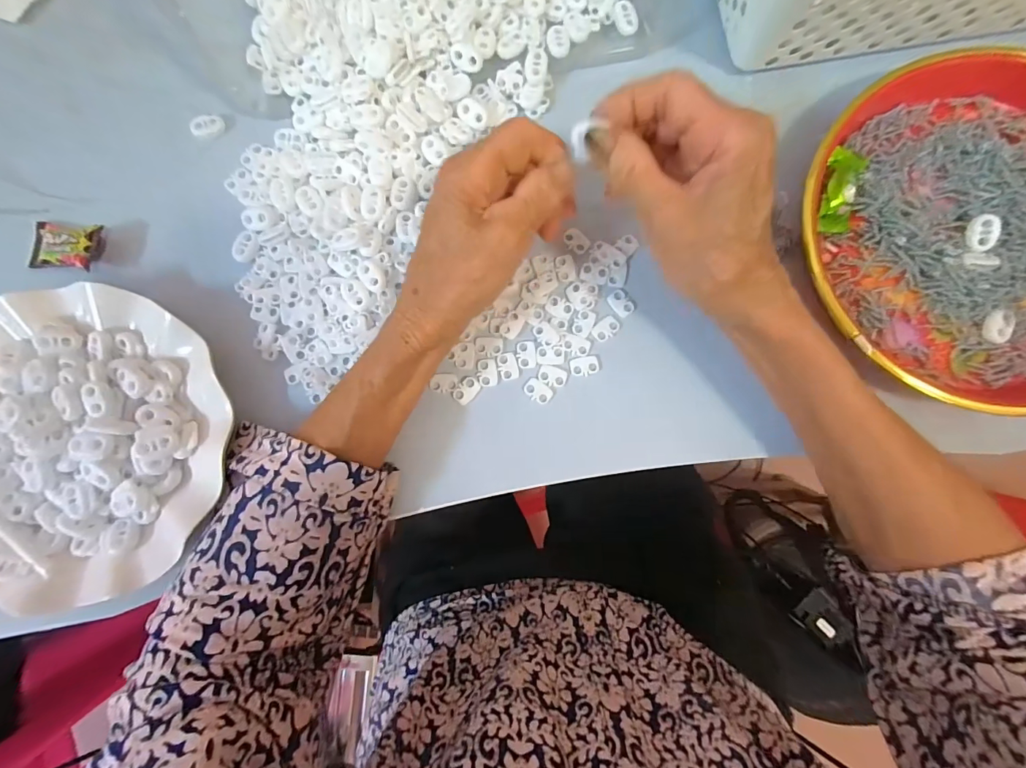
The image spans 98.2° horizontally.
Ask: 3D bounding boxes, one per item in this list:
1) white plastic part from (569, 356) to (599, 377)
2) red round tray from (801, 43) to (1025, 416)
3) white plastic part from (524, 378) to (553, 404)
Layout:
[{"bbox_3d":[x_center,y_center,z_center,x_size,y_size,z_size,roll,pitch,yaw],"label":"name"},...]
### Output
[{"bbox_3d":[0.047,-0.012,0.289,0.018,0.004,0.012,-12,85,0],"label":"white plastic part"},{"bbox_3d":[0.298,-0.102,0.277,0.224,0.038,0.222,0,85,1],"label":"red round tray"},{"bbox_3d":[0.016,0.005,0.288,0.019,0.004,0.012,27,87,3],"label":"white plastic part"}]

